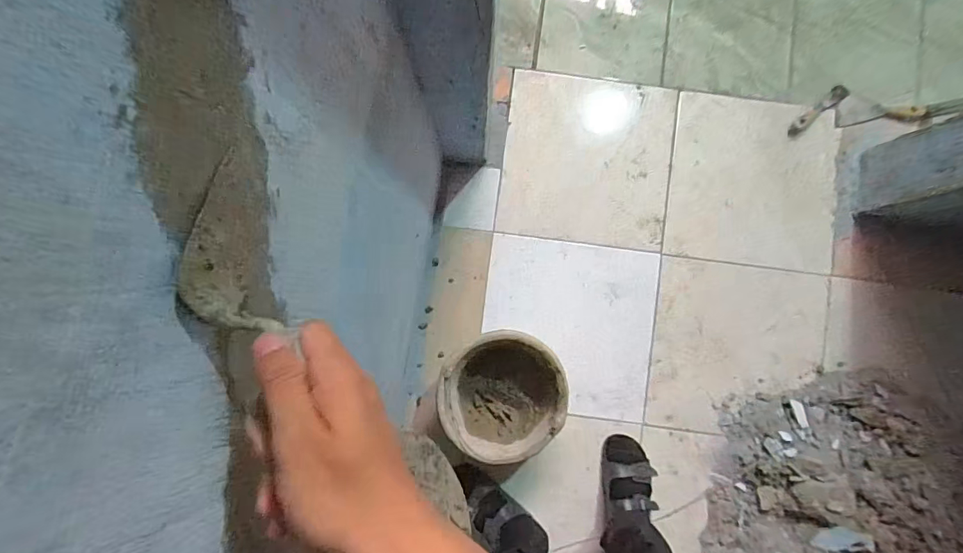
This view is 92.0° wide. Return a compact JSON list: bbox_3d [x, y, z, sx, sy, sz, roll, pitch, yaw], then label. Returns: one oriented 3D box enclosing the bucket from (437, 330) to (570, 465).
[{"bbox_3d":[0.050,0.254,1.013,0.247,0.183,0.227,0,85,-3],"label":"bucket"}]

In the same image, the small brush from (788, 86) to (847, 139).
[{"bbox_3d":[0.815,-0.401,1.128,0.187,0.018,0.035,-39,89,-6],"label":"small brush"}]

